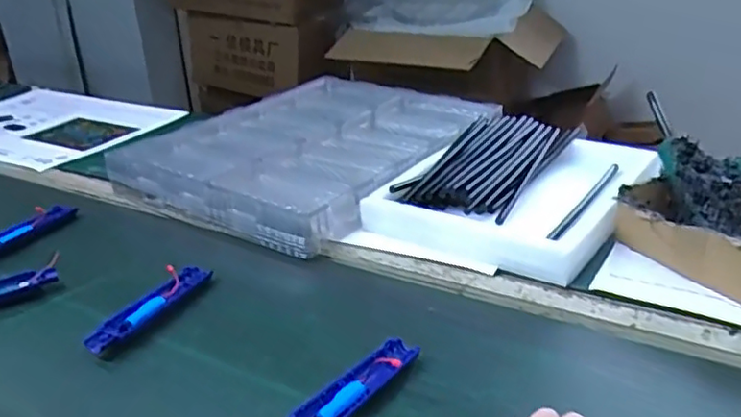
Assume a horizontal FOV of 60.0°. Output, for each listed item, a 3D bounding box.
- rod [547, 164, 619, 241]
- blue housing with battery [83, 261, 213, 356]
[{"bbox_3d":[0.294,-0.012,0.868,0.016,0.009,0.273,16,29,31],"label":"rod"},{"bbox_3d":[-0.251,0.112,0.729,0.036,0.026,0.174,10,28,25],"label":"blue housing with battery"}]

